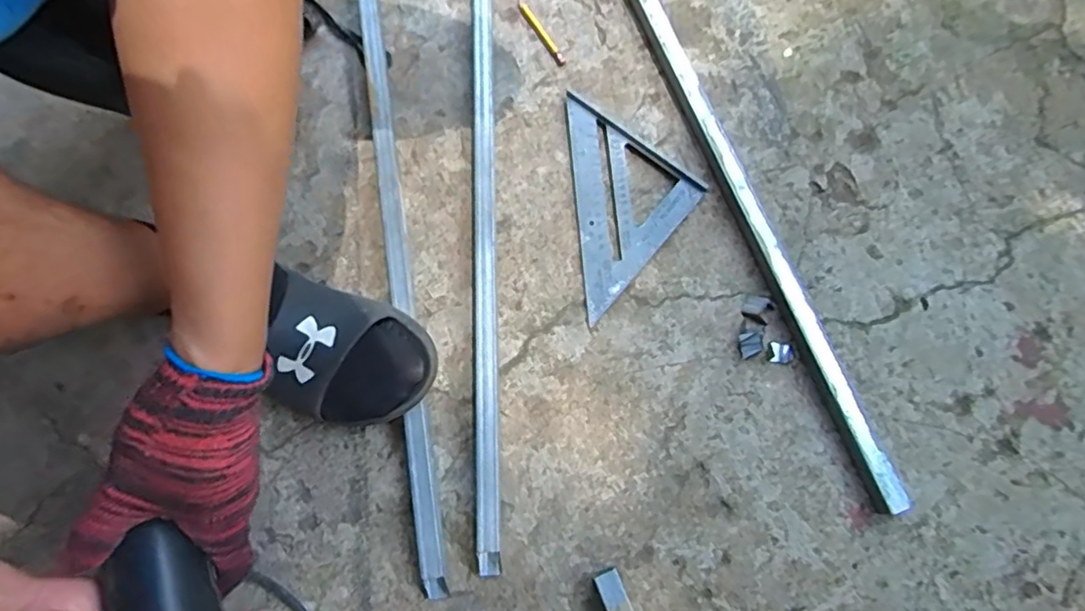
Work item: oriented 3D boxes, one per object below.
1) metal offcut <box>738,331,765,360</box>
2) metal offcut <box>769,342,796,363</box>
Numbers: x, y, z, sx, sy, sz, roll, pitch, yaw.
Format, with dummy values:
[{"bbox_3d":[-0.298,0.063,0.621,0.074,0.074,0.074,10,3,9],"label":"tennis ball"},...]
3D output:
[{"bbox_3d":[0.190,0.036,0.538,0.019,0.005,0.023,-11,73,-1],"label":"metal offcut"},{"bbox_3d":[0.220,0.044,0.542,0.021,0.005,0.017,8,74,4],"label":"metal offcut"}]

